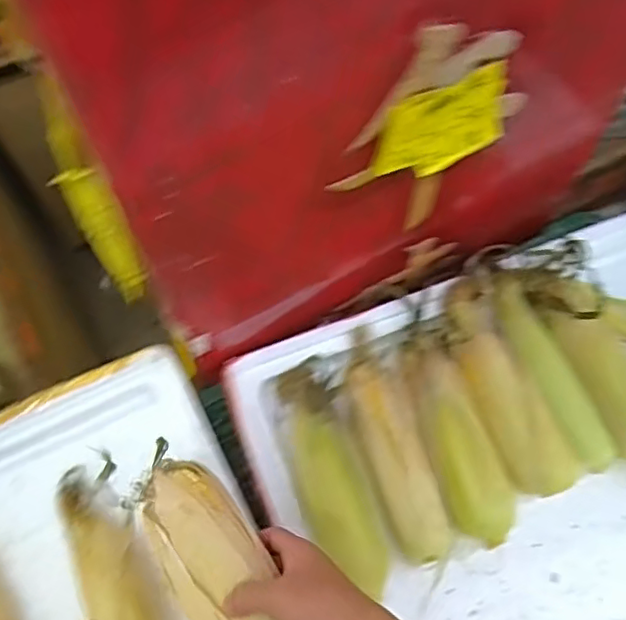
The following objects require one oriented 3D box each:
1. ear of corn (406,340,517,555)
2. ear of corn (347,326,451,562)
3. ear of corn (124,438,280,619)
[{"bbox_3d":[0.143,0.132,0.621,0.063,0.052,0.206,-15,66,-7],"label":"ear of corn"},{"bbox_3d":[0.071,0.135,0.613,0.056,0.040,0.231,-18,67,-9],"label":"ear of corn"},{"bbox_3d":[-0.078,0.200,0.474,0.077,0.050,0.217,-29,61,-13],"label":"ear of corn"}]

